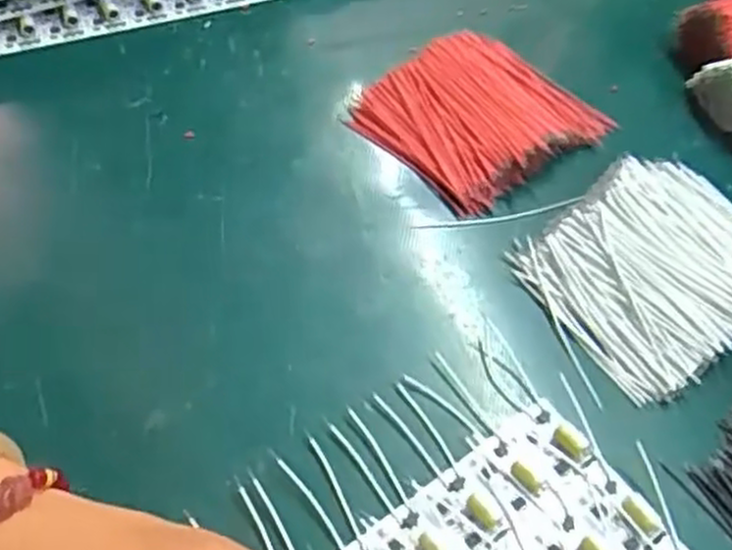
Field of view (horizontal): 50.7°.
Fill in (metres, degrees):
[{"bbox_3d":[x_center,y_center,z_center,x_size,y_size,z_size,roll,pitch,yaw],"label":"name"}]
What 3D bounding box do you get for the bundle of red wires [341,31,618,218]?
[{"bbox_3d":[0.056,-0.081,0.383,0.095,0.020,0.091,40,64,21],"label":"bundle of red wires"}]

